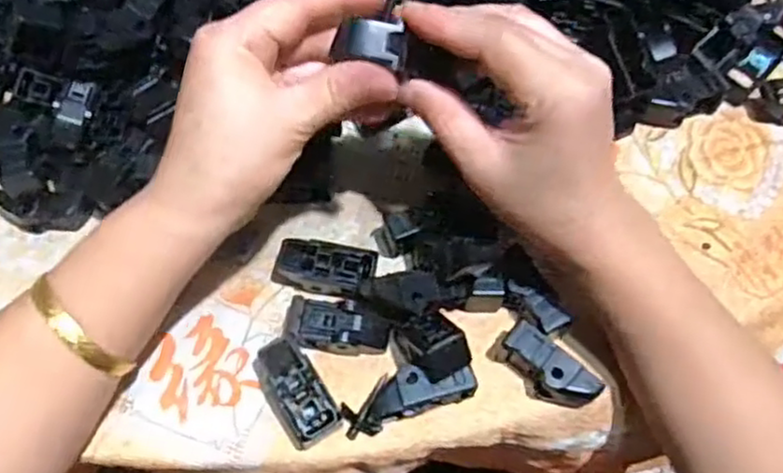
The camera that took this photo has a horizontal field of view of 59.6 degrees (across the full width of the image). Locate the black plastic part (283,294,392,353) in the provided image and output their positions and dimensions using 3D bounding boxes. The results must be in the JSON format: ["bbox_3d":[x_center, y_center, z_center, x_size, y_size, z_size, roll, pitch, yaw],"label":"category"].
[{"bbox_3d":[-0.025,0.045,0.336,0.051,0.016,0.023,11,63,-8],"label":"black plastic part"}]

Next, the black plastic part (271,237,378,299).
[{"bbox_3d":[-0.035,0.017,0.351,0.052,0.016,0.025,11,64,5],"label":"black plastic part"}]

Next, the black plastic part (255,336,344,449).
[{"bbox_3d":[-0.045,0.074,0.323,0.025,0.017,0.047,-30,67,-14],"label":"black plastic part"}]

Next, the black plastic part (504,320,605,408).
[{"bbox_3d":[0.075,0.064,0.327,0.047,0.021,0.020,41,70,18],"label":"black plastic part"}]

